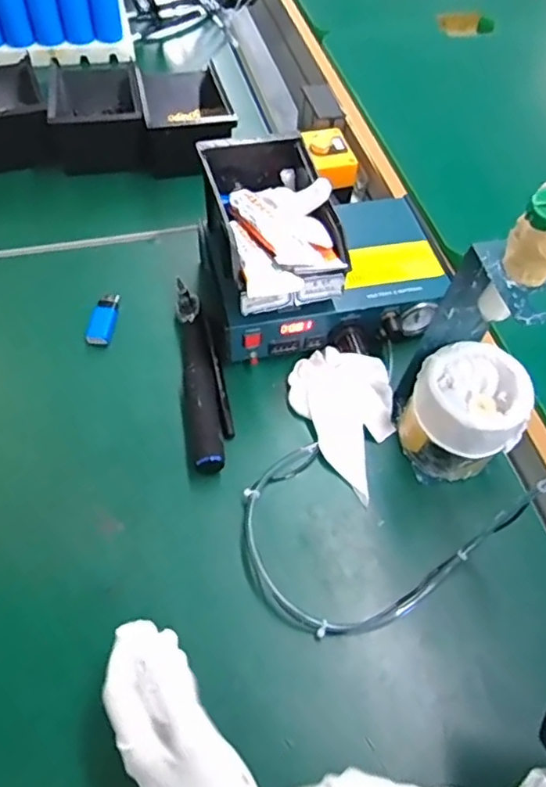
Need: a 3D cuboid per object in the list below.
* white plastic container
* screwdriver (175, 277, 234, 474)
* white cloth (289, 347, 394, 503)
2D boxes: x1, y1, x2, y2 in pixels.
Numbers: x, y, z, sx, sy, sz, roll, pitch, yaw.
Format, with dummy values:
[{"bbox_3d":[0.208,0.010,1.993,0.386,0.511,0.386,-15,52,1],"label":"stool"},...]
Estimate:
[{"bbox_3d":[0.161,0.017,0.505,0.081,0.083,0.083,2,56,-3],"label":"white plastic container"},{"bbox_3d":[-0.065,-0.019,0.553,0.038,0.026,0.197,-7,57,-9],"label":"screwdriver"},{"bbox_3d":[0.074,0.015,0.539,0.082,0.033,0.138,-21,60,-18],"label":"white cloth"}]

